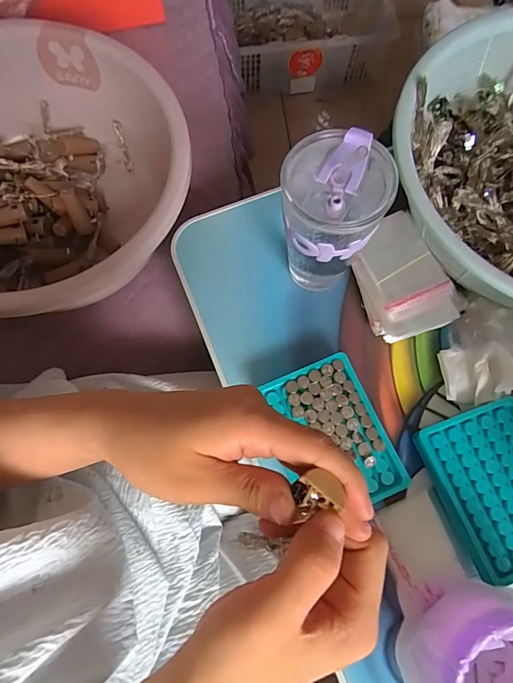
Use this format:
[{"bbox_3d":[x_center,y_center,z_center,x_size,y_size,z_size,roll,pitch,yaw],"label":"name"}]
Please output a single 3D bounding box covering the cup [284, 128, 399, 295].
[{"bbox_3d":[0.061,-0.103,0.352,0.078,0.111,0.082,0,72,0],"label":"cup"}]

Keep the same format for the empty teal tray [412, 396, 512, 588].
[{"bbox_3d":[0.209,0.123,0.357,0.096,0.019,0.129,-19,73,-6],"label":"empty teal tray"}]

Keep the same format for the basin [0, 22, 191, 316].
[{"bbox_3d":[-0.256,-0.161,0.467,0.347,0.140,0.317,0,72,0],"label":"basin"}]

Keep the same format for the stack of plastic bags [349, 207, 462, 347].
[{"bbox_3d":[0.138,-0.063,0.408,0.072,0.035,0.117,-19,73,-6],"label":"stack of plastic bags"}]

